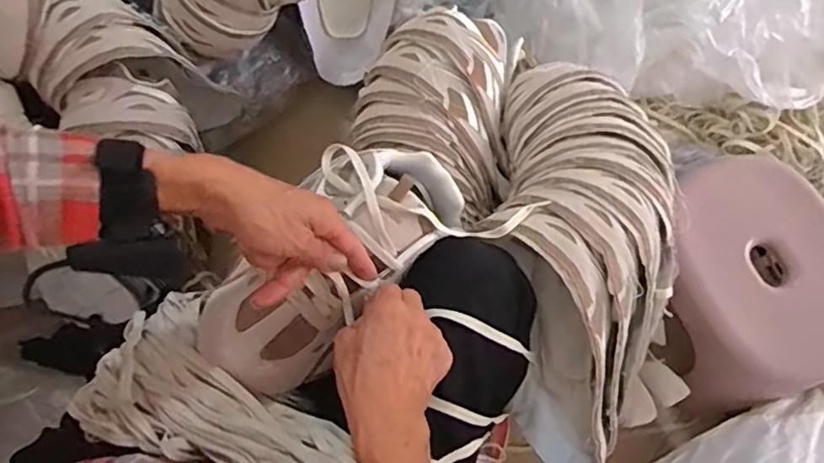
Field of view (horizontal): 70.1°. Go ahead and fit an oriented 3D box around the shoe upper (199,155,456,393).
[{"bbox_3d":[-0.068,0.018,0.485,0.116,0.063,0.243,43,77,10],"label":"shoe upper"}]

